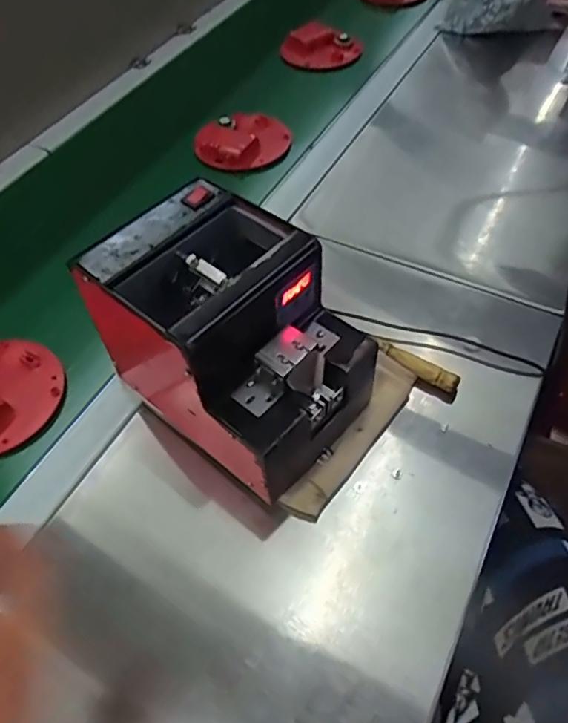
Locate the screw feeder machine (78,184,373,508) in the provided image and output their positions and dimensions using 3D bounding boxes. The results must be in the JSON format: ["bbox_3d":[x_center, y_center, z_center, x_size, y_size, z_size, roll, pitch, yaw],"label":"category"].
[{"bbox_3d":[-0.033,-0.013,0.428,0.170,0.156,0.121,34,62,26],"label":"screw feeder machine"}]

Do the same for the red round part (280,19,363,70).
[{"bbox_3d":[0.057,-0.477,0.858,0.118,0.030,0.100,1,52,5],"label":"red round part"}]

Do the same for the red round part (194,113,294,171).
[{"bbox_3d":[-0.053,-0.277,0.716,0.114,0.030,0.098,-15,53,-7],"label":"red round part"}]

